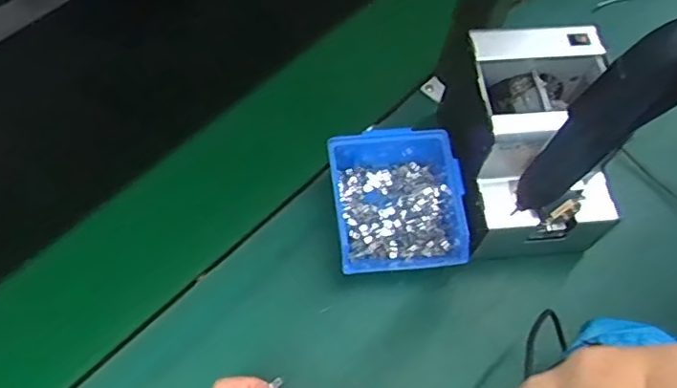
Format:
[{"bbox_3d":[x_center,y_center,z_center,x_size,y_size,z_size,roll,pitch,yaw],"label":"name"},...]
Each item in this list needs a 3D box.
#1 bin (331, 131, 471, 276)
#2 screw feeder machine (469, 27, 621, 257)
[{"bbox_3d":[0.057,0.004,0.585,0.124,0.058,0.152,-5,63,-5],"label":"bin"},{"bbox_3d":[0.188,-0.063,0.578,0.147,0.131,0.216,-5,63,-5],"label":"screw feeder machine"}]

